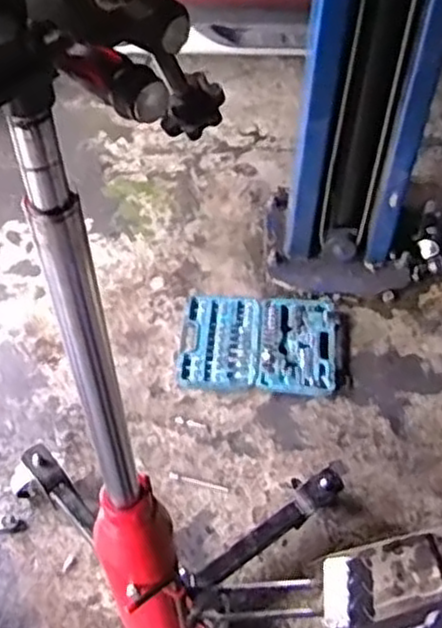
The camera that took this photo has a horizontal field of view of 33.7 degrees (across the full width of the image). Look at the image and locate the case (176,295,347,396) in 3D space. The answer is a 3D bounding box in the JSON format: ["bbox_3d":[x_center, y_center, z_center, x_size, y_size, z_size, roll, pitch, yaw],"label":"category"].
[{"bbox_3d":[0.107,0.072,1.831,0.407,0.033,0.278,4,52,3],"label":"case"}]

